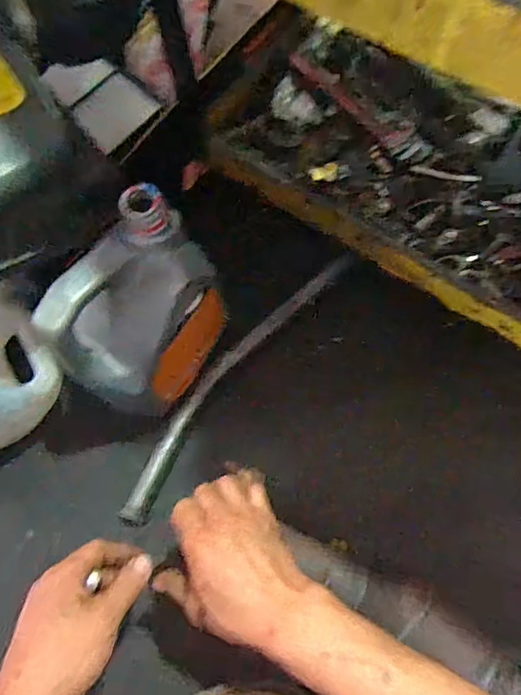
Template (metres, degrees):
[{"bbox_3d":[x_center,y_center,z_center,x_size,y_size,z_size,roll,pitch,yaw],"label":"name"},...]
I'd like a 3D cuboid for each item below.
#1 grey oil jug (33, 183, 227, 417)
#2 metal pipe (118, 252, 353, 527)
[{"bbox_3d":[-0.123,-0.031,0.588,0.104,0.225,0.193,31,74,13],"label":"grey oil jug"},{"bbox_3d":[-0.044,0.046,0.703,0.053,0.038,0.421,36,75,14],"label":"metal pipe"}]

